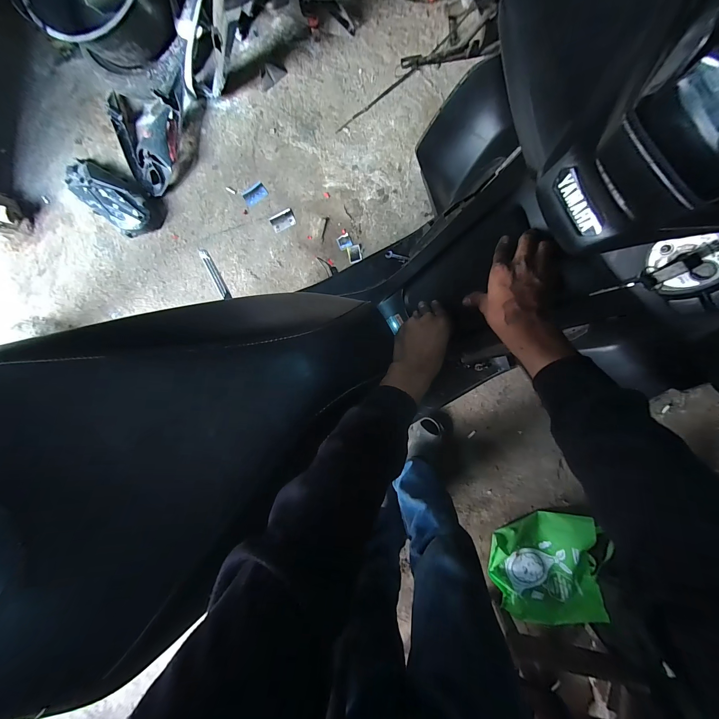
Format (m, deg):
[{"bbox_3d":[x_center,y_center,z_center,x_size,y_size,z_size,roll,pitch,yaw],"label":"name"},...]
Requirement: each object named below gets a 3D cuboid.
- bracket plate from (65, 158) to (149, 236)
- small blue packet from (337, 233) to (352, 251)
[{"bbox_3d":[-0.944,-0.611,1.131,0.375,0.077,0.161,36,94,1],"label":"bracket plate"},{"bbox_3d":[-0.055,-0.427,1.099,0.047,0.004,0.051,-20,91,4],"label":"small blue packet"}]

